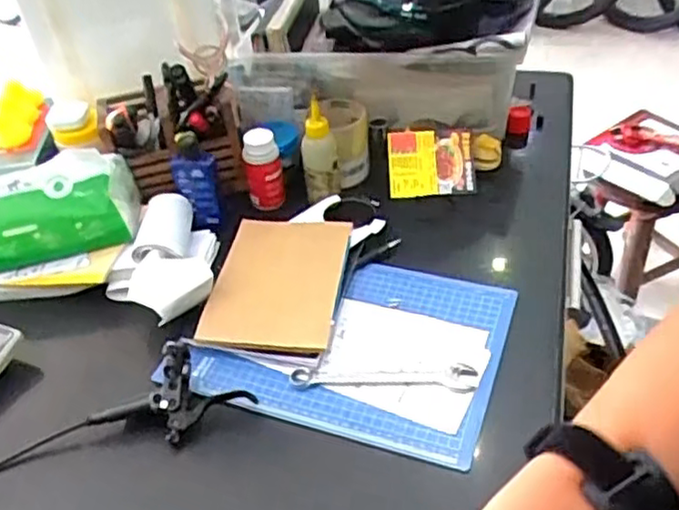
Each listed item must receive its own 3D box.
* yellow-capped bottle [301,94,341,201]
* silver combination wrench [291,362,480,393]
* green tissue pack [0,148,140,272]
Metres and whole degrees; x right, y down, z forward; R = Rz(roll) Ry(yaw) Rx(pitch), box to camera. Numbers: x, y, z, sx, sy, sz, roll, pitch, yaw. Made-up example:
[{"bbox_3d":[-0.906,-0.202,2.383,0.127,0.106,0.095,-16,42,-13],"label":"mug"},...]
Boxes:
[{"bbox_3d":[-0.025,-0.128,0.821,0.043,0.118,0.035,-8,40,-2],"label":"yellow-capped bottle"},{"bbox_3d":[0.041,0.112,0.647,0.173,0.007,0.030,-1,40,7],"label":"silver combination wrench"},{"bbox_3d":[-0.342,-0.053,0.777,0.210,0.089,0.098,-8,40,-2],"label":"green tissue pack"}]

